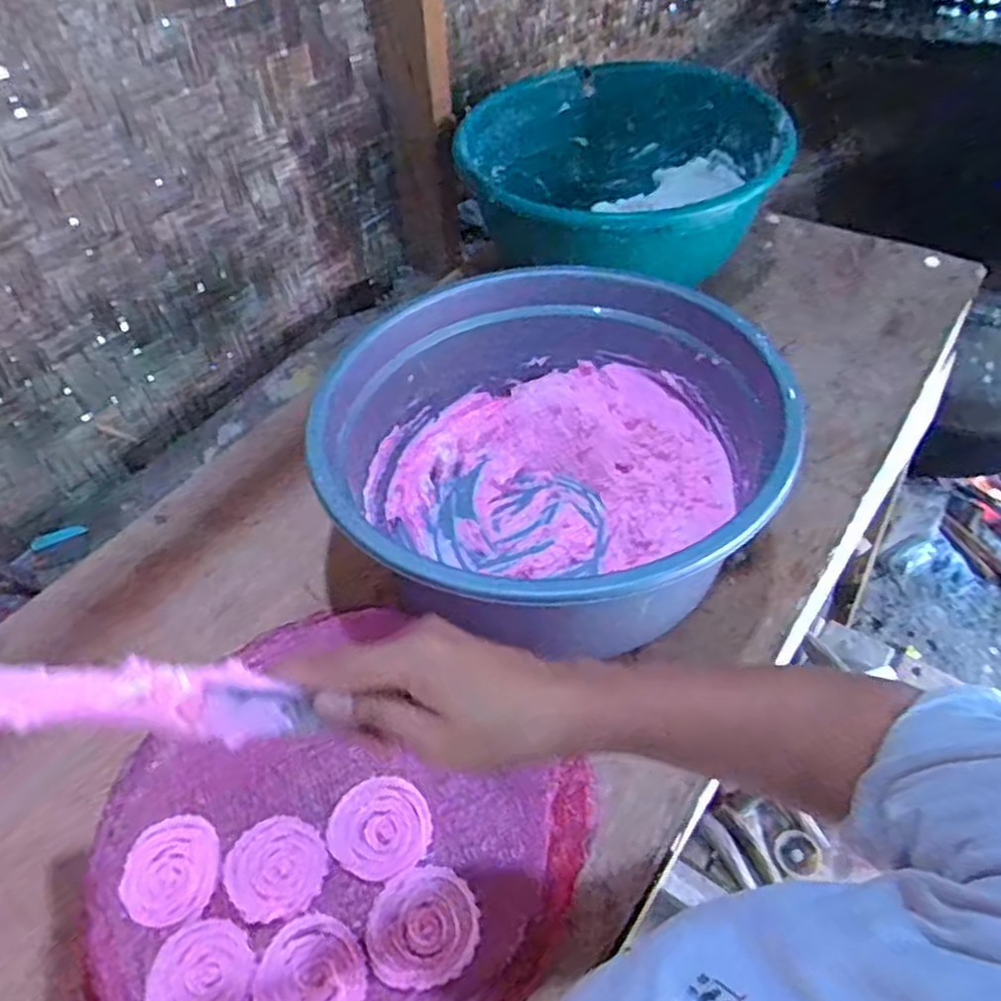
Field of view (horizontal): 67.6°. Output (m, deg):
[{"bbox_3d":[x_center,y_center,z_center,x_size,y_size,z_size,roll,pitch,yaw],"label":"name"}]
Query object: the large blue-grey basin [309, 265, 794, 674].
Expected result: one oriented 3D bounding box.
[{"bbox_3d":[0.035,-0.055,0.735,0.396,0.179,0.377,-3,49,3],"label":"large blue-grey basin"}]

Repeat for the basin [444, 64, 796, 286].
[{"bbox_3d":[0.172,-0.446,1.083,0.414,0.201,0.414,-3,49,3],"label":"basin"}]

